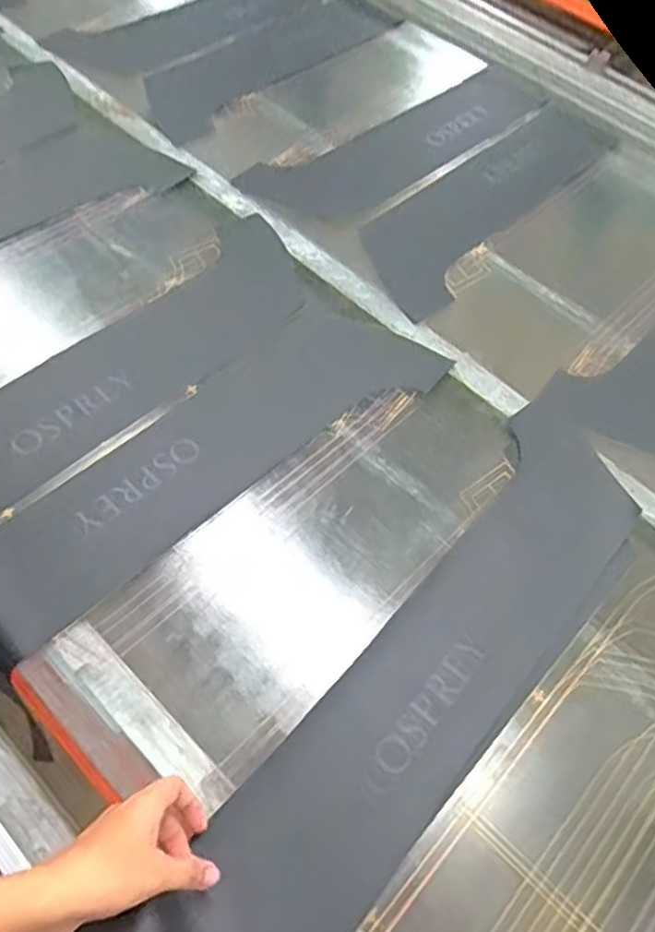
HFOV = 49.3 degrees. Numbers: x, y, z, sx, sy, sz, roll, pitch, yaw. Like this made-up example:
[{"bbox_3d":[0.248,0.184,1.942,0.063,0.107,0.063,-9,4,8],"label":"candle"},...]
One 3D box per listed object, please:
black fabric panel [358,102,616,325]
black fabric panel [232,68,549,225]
[{"bbox_3d":[0.249,-0.401,1.061,0.166,0.008,0.531,40,64,21],"label":"black fabric panel"},{"bbox_3d":[0.118,-0.510,1.125,0.543,0.014,0.173,-37,66,-24],"label":"black fabric panel"}]

